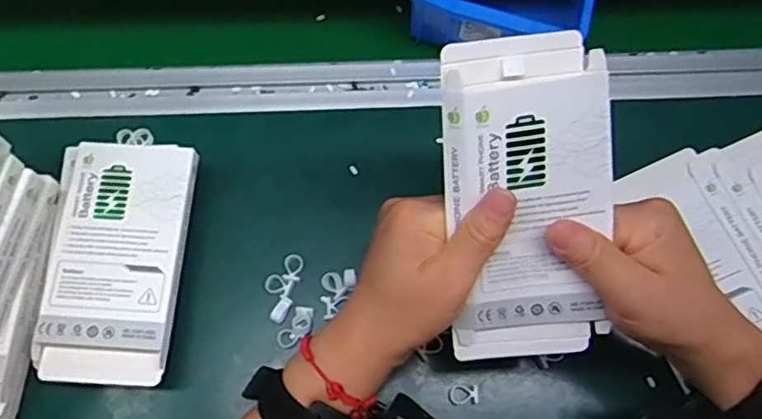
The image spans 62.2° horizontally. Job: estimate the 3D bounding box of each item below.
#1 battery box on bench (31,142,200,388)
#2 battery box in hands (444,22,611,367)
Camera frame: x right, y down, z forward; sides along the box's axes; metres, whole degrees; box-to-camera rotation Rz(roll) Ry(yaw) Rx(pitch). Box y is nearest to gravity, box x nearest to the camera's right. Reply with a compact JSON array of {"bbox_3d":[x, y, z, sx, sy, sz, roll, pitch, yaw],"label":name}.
[{"bbox_3d":[-0.171,0.032,0.407,0.090,0.015,0.154,1,70,-2],"label":"battery box on bench"},{"bbox_3d":[0.077,0.000,0.328,0.084,0.017,0.172,-9,109,-5],"label":"battery box in hands"}]

